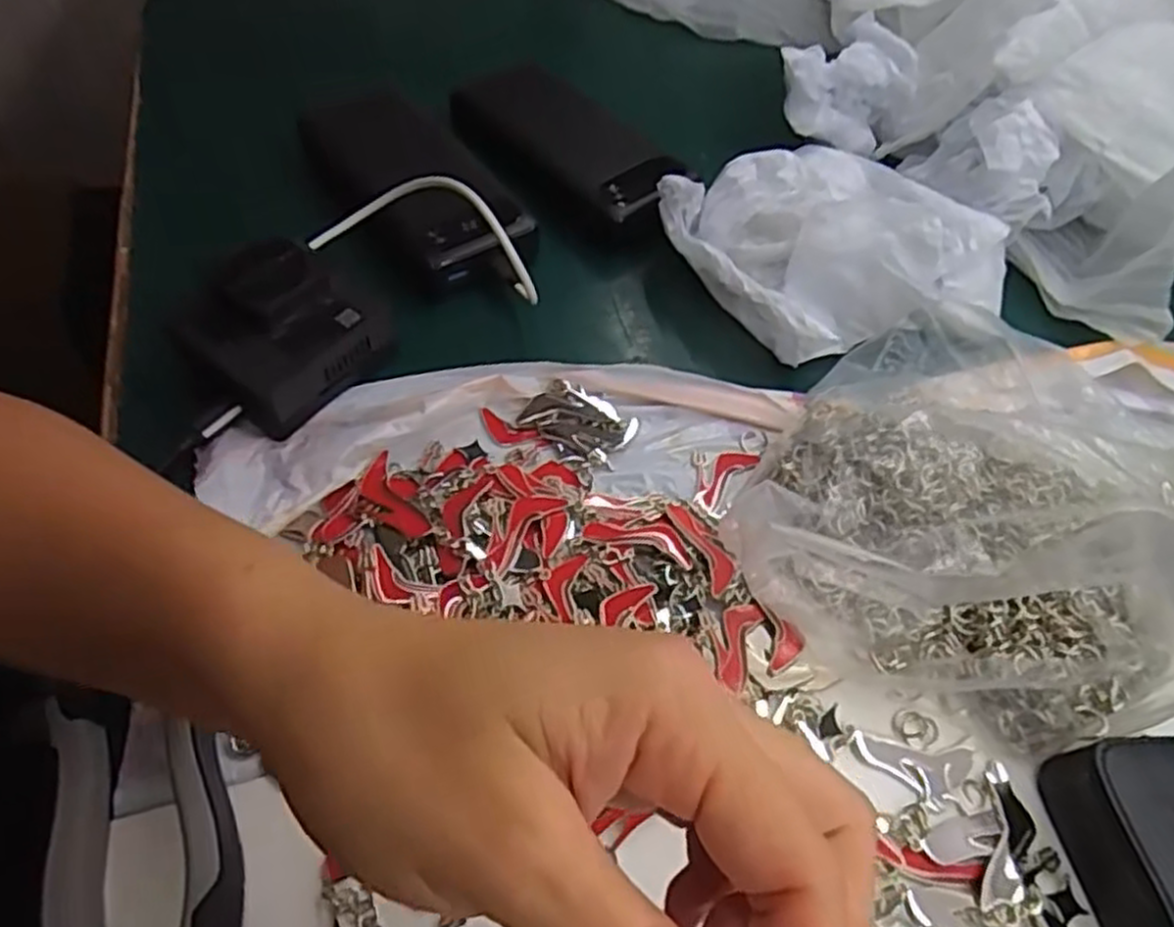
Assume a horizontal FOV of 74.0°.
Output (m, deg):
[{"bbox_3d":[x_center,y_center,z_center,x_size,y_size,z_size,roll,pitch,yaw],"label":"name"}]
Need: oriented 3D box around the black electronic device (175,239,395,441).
[{"bbox_3d":[-0.138,-0.061,0.355,0.065,0.037,0.077,37,61,19],"label":"black electronic device"}]

